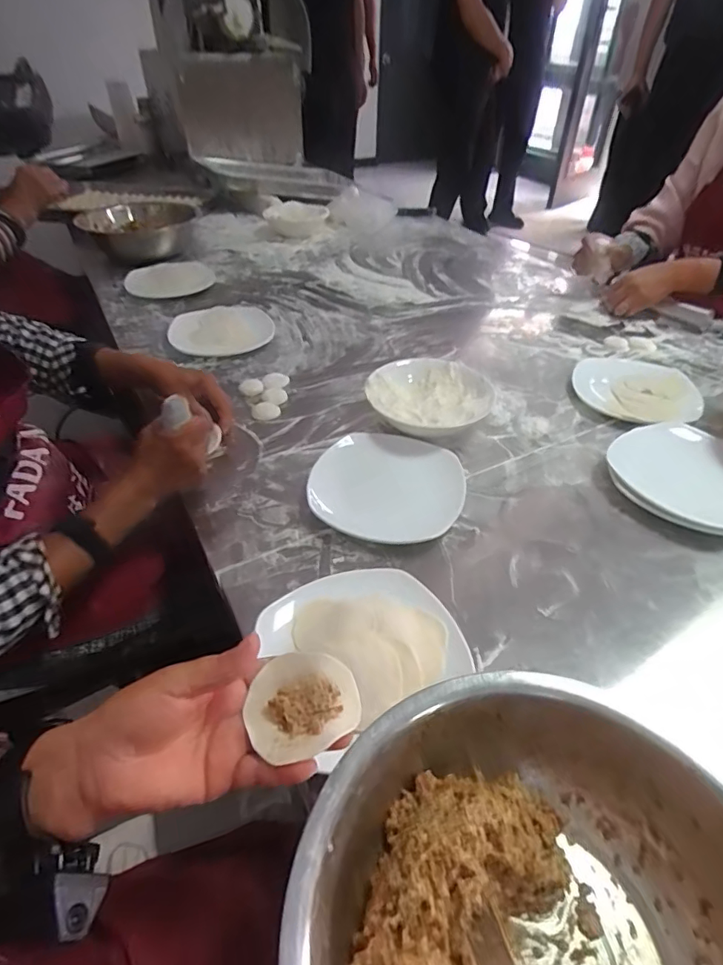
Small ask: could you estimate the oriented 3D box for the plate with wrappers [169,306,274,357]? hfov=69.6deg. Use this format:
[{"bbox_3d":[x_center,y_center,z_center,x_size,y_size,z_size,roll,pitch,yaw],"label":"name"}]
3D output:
[{"bbox_3d":[-0.252,-0.276,0.936,0.178,0.017,0.179,1,41,-1],"label":"plate with wrappers"}]

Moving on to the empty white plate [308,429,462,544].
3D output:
[{"bbox_3d":[0.032,0.000,0.627,0.175,0.024,0.172,1,41,-1],"label":"empty white plate"}]

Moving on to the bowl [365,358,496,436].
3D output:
[{"bbox_3d":[0.096,-0.113,0.733,0.164,0.051,0.167,1,41,-1],"label":"bowl"}]

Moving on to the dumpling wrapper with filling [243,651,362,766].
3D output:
[{"bbox_3d":[-0.037,0.136,0.322,0.067,0.011,0.060,-16,56,-3],"label":"dumpling wrapper with filling"}]

